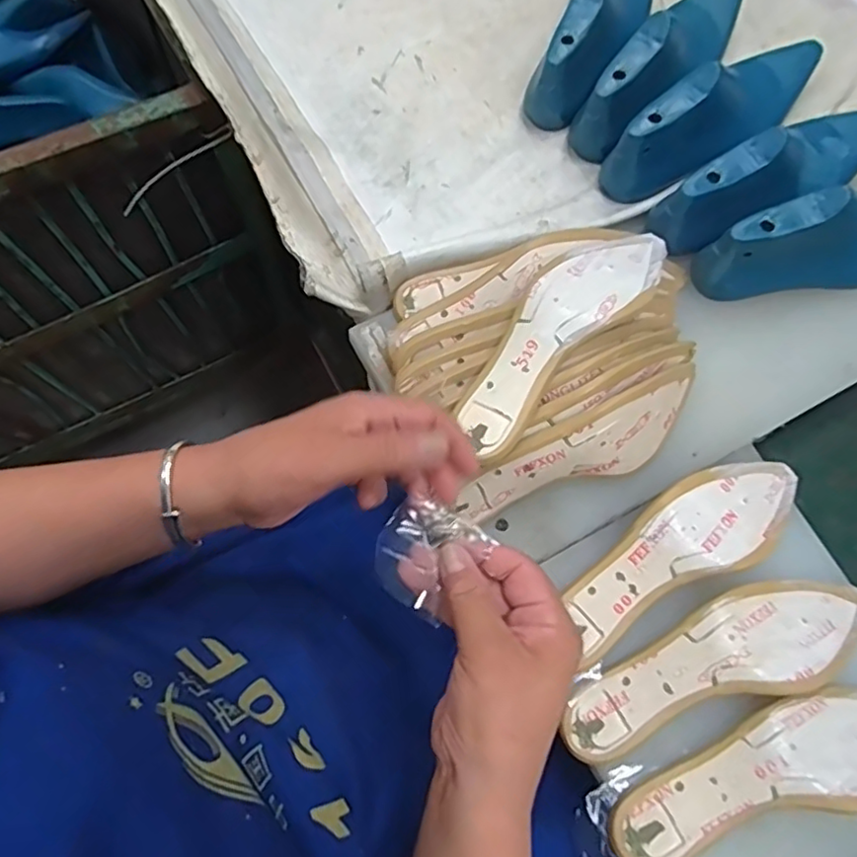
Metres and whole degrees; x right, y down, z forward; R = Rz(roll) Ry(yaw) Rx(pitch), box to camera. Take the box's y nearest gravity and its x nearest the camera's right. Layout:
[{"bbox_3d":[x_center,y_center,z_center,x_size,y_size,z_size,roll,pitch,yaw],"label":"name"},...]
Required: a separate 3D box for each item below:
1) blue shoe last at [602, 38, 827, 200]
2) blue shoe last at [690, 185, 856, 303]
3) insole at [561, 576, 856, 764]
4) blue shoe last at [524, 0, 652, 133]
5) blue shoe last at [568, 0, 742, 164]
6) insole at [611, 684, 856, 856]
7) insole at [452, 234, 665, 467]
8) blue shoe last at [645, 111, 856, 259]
[{"bbox_3d":[0.273,-0.295,0.564,0.258,0.088,0.070,-38,77,-13],"label":"blue shoe last"},{"bbox_3d":[0.363,-0.169,0.529,0.282,0.077,0.079,-20,74,-8],"label":"blue shoe last"},{"bbox_3d":[0.206,0.157,0.435,0.240,0.030,0.072,-17,73,-7],"label":"insole"},{"bbox_3d":[0.175,-0.410,0.601,0.067,0.086,0.268,24,73,6],"label":"blue shoe last"},{"bbox_3d":[0.228,-0.350,0.575,0.069,0.086,0.261,36,75,9],"label":"blue shoe last"},{"bbox_3d":[0.237,0.224,0.418,0.242,0.034,0.071,-14,73,-6],"label":"insole"},{"bbox_3d":[0.099,-0.079,0.459,0.067,0.034,0.228,42,75,11],"label":"insole"},{"bbox_3d":[0.317,-0.230,0.546,0.266,0.089,0.073,-31,76,-11],"label":"blue shoe last"}]

